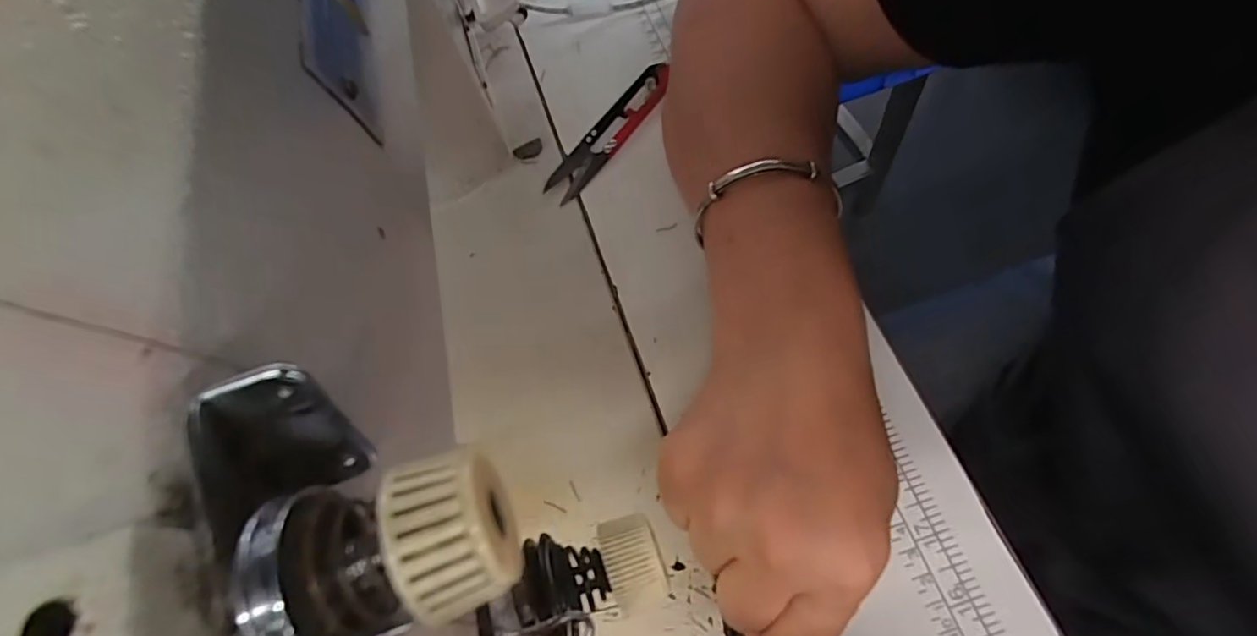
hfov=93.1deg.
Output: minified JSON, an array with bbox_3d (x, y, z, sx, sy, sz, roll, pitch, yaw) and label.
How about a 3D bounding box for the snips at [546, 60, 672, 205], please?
[{"bbox_3d":[-0.010,-0.109,0.346,0.022,0.013,0.103,33,72,20],"label":"snips"}]

